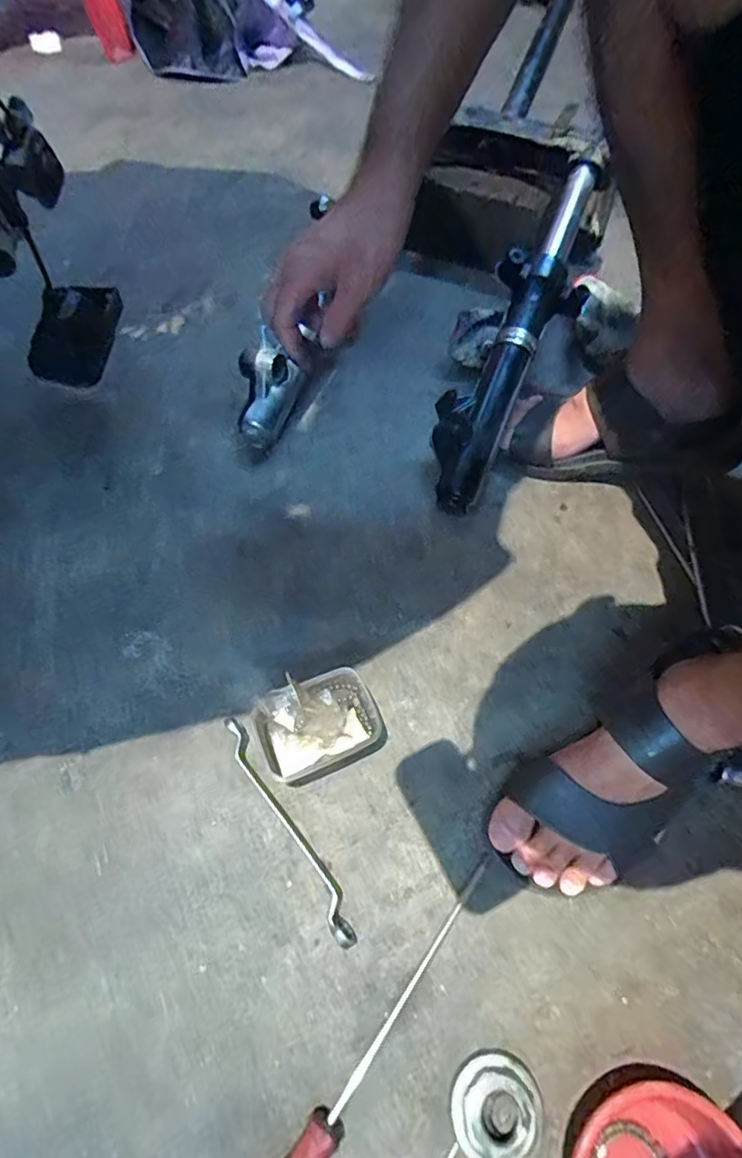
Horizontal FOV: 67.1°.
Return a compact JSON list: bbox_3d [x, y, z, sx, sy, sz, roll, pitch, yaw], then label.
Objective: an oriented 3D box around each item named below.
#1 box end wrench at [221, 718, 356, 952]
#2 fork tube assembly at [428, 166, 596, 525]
[{"bbox_3d":[-0.067,0.194,0.445,0.019,0.015,0.192,-31,66,-16],"label":"box end wrench"},{"bbox_3d":[0.159,-0.279,0.610,0.080,0.049,0.454,21,78,10],"label":"fork tube assembly"}]

